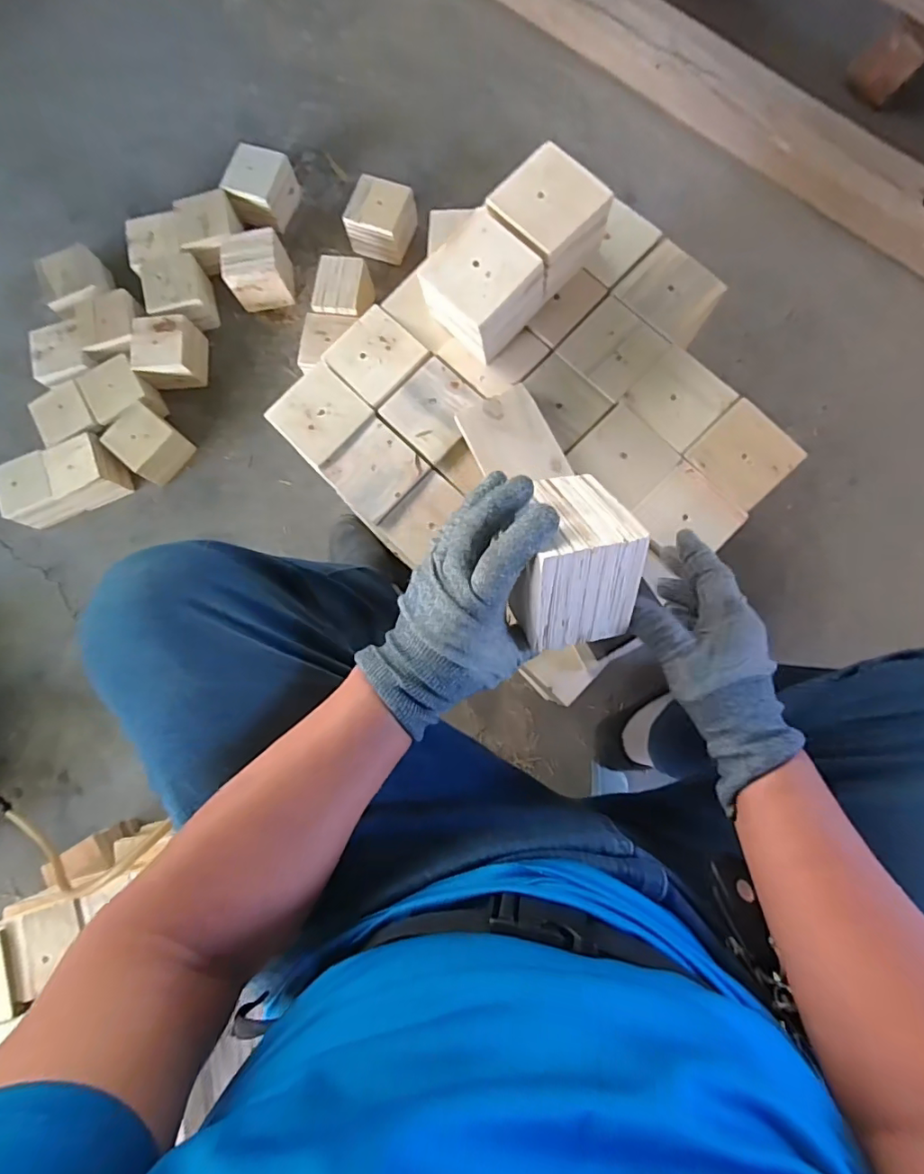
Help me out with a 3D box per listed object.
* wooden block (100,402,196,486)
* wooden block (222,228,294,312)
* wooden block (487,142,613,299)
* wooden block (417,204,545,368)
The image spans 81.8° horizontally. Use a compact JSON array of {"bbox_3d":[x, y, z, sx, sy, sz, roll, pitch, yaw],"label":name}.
[{"bbox_3d":[-0.523,-0.241,0.898,0.098,0.068,0.094,42,88,8],"label":"wooden block"},{"bbox_3d":[-0.352,-0.545,0.919,0.093,0.091,0.084,-5,83,4],"label":"wooden block"},{"bbox_3d":[0.089,-0.381,0.560,0.099,0.077,0.097,-42,82,-1],"label":"wooden block"},{"bbox_3d":[0.019,-0.311,0.556,0.097,0.072,0.096,43,88,8],"label":"wooden block"}]

